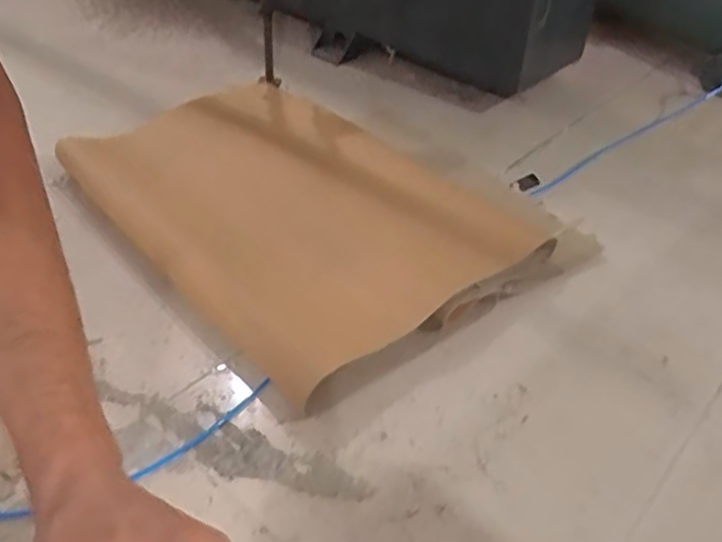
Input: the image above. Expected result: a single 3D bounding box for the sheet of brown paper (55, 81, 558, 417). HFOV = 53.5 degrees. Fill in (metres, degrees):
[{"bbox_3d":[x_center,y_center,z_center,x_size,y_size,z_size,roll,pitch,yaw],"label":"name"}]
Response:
[{"bbox_3d":[-0.151,-0.165,1.828,0.777,0.138,1.042,-31,51,-35],"label":"sheet of brown paper"}]

